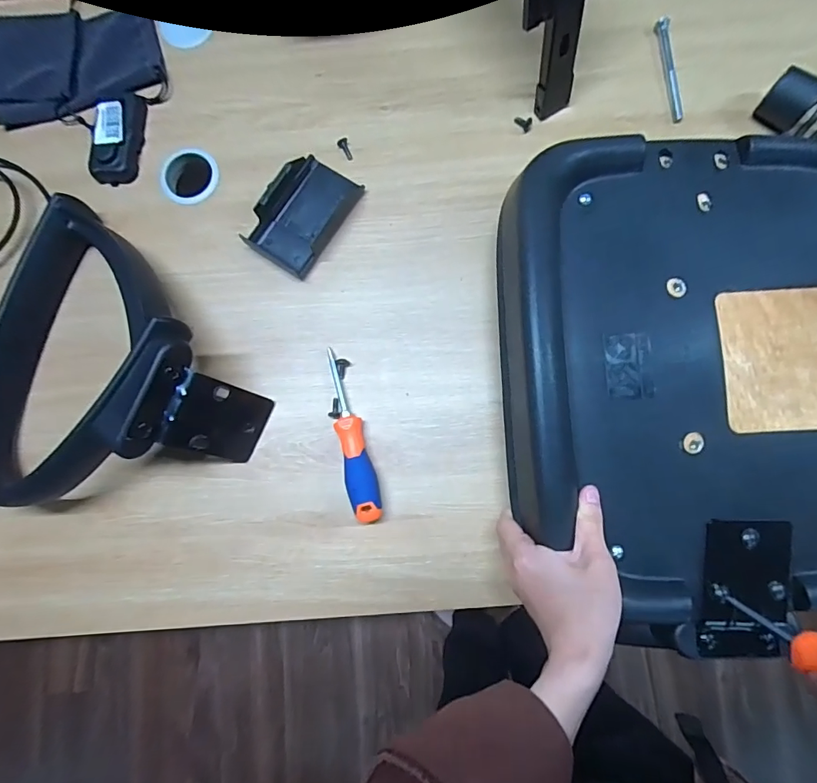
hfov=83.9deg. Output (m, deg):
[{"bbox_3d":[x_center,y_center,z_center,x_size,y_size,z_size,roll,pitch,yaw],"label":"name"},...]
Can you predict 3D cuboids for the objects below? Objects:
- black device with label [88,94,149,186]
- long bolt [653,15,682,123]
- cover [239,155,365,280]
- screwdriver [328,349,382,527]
[{"bbox_3d":[-0.334,-0.294,0.523,0.044,0.024,0.106,7,83,3],"label":"black device with label"},{"bbox_3d":[0.297,-0.368,0.518,0.012,0.014,0.124,-5,83,2],"label":"long bolt"},{"bbox_3d":[-0.113,-0.197,0.500,0.083,0.034,0.125,33,85,6],"label":"cover"},{"bbox_3d":[-0.059,0.044,0.467,0.028,0.032,0.179,-15,82,0],"label":"screwdriver"}]

